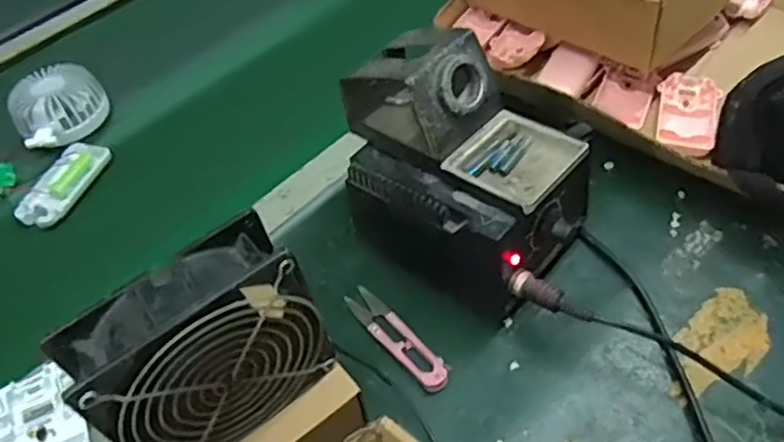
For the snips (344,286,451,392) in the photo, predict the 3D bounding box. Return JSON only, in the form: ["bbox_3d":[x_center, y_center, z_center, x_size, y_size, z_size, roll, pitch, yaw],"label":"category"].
[{"bbox_3d":[0.002,0.081,0.483,0.024,0.012,0.102,-35,54,-21],"label":"snips"}]

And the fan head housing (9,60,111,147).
[{"bbox_3d":[-0.326,-0.114,0.661,0.085,0.037,0.078,-4,50,4],"label":"fan head housing"}]

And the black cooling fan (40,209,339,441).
[{"bbox_3d":[-0.099,0.070,0.362,0.116,0.119,0.046,-33,54,-19],"label":"black cooling fan"}]

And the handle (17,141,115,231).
[{"bbox_3d":[-0.302,-0.034,0.619,0.047,0.010,0.100,12,53,17],"label":"handle"}]

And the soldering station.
[{"bbox_3d":[0.047,-0.040,0.478,0.179,0.156,0.111,26,58,26],"label":"soldering station"}]

